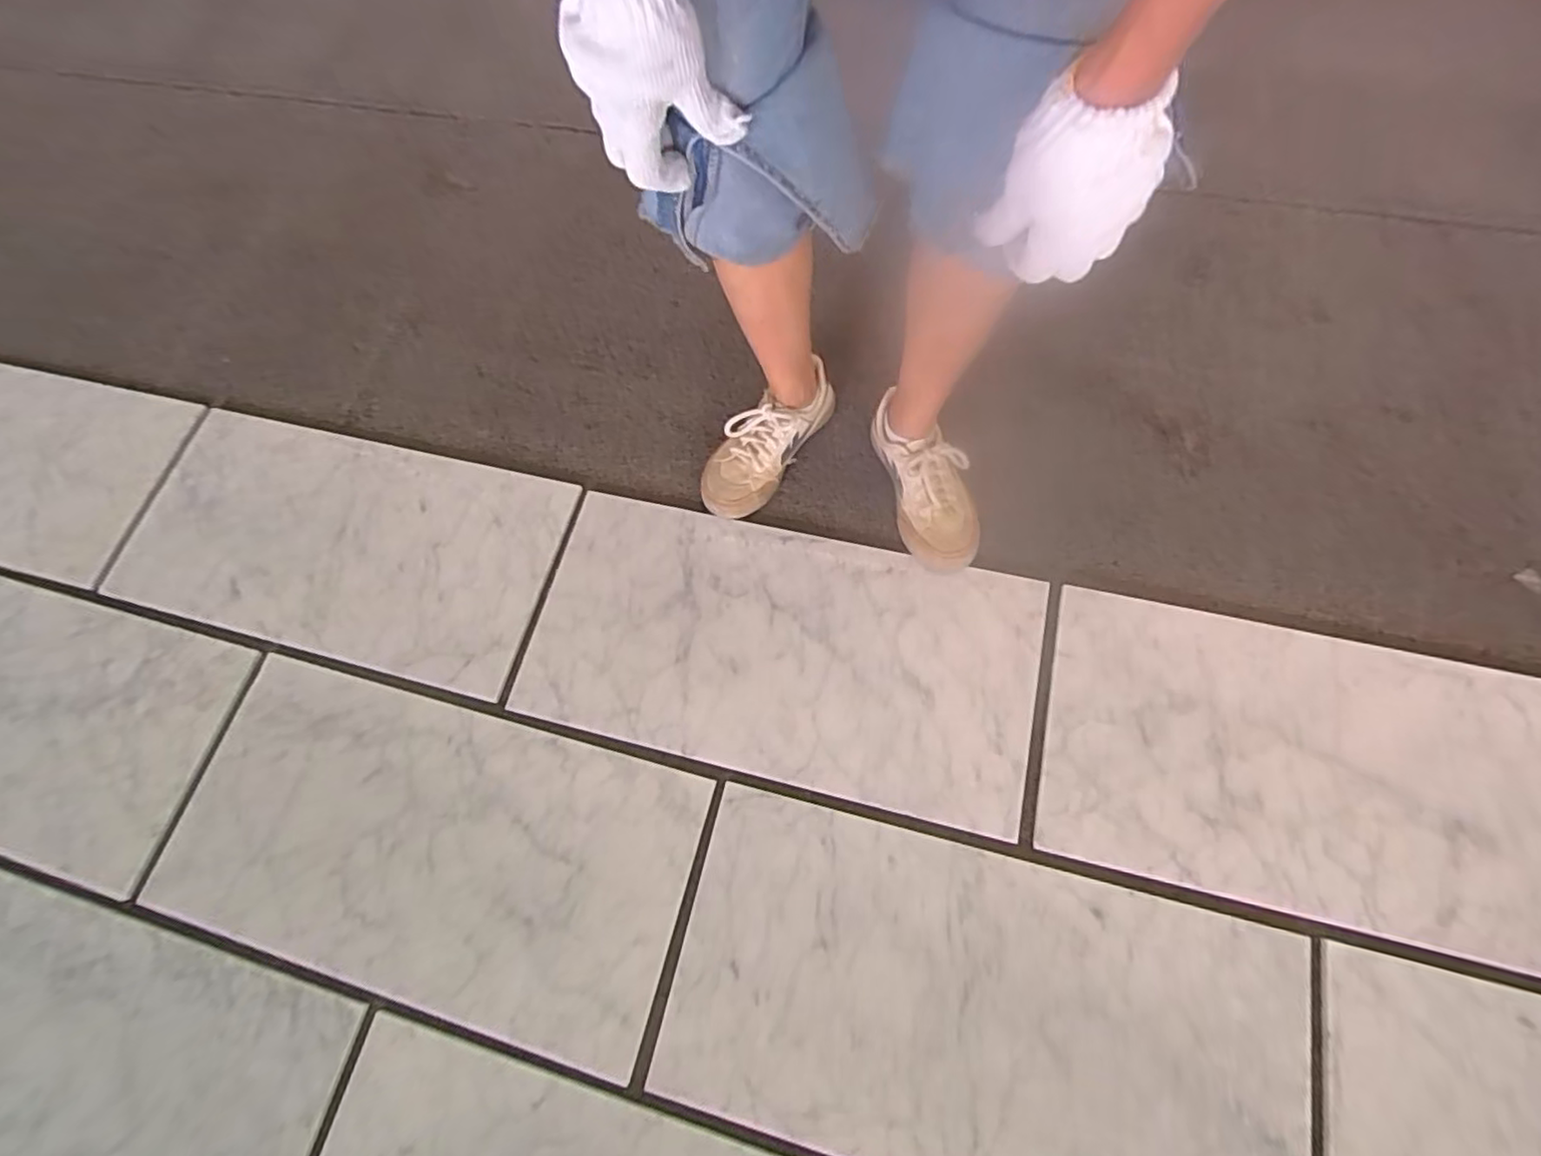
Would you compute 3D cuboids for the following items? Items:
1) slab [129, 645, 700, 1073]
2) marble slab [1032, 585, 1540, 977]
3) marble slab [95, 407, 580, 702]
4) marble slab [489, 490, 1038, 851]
[{"bbox_3d":[-0.406,0.302,0.770,0.604,0.032,0.307,14,73,7],"label":"slab"},{"bbox_3d":[0.610,0.205,0.709,0.595,0.018,0.299,12,72,7],"label":"marble slab"},{"bbox_3d":[-0.576,-0.051,0.904,0.593,0.036,0.301,15,73,8],"label":"marble slab"},{"bbox_3d":[0.005,0.079,0.809,0.595,0.011,0.296,13,73,7],"label":"marble slab"}]

